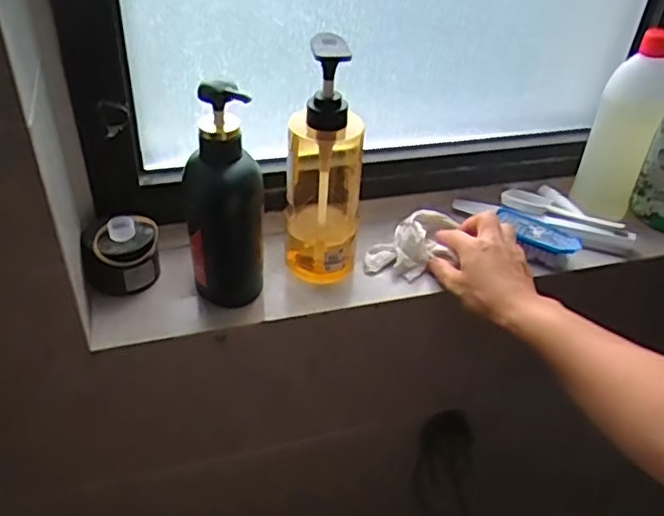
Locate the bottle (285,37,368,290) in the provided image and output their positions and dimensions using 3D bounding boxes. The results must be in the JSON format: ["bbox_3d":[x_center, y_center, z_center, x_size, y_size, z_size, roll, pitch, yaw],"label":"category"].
[{"bbox_3d":[-0.005,-0.089,0.579,0.066,0.225,0.078,4,39,-1],"label":"bottle"}]

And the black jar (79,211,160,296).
[{"bbox_3d":[-0.196,-0.008,0.593,0.065,0.056,0.068,3,39,-2],"label":"black jar"}]

